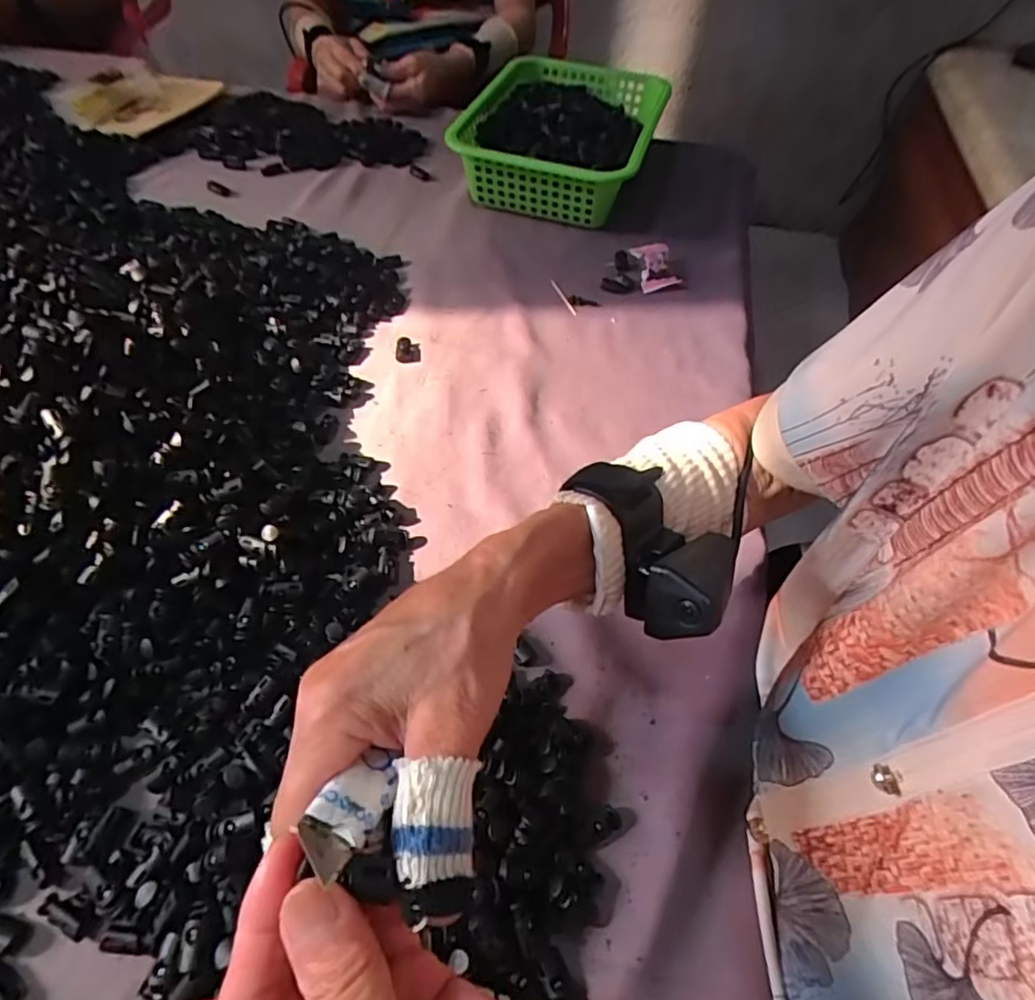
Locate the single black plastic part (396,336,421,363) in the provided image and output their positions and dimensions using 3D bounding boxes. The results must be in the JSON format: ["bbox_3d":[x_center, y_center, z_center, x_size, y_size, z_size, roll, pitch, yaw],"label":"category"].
[{"bbox_3d":[-0.102,-0.141,0.560,0.022,0.011,0.025,-6,54,-8],"label":"single black plastic part"}]

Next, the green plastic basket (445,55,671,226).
[{"bbox_3d":[0.061,-0.455,0.755,0.208,0.089,0.323,18,55,9],"label":"green plastic basket"}]

